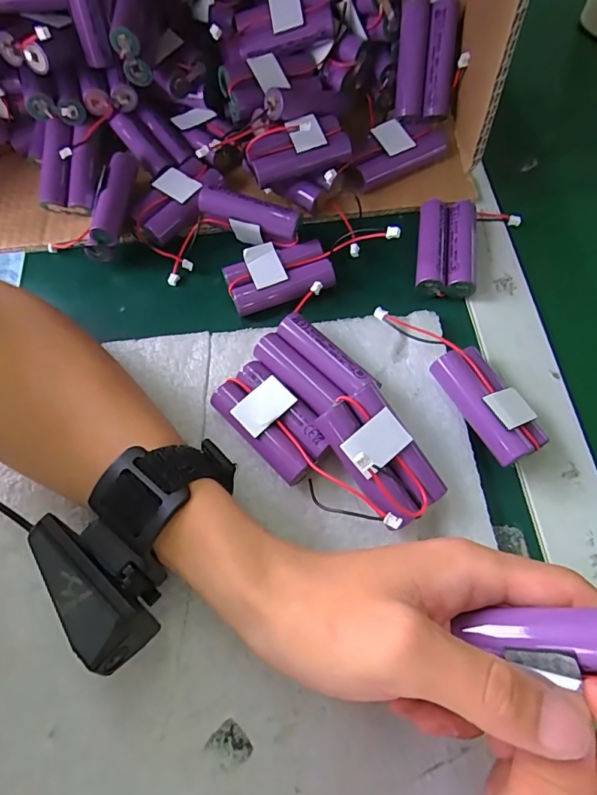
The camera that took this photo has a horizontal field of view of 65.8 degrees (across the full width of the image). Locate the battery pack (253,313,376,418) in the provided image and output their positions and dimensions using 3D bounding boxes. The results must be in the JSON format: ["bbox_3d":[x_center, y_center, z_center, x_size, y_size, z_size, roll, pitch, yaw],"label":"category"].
[{"bbox_3d":[0.006,-0.015,0.259,0.037,0.022,0.061,-40,69,-15],"label":"battery pack"}]

